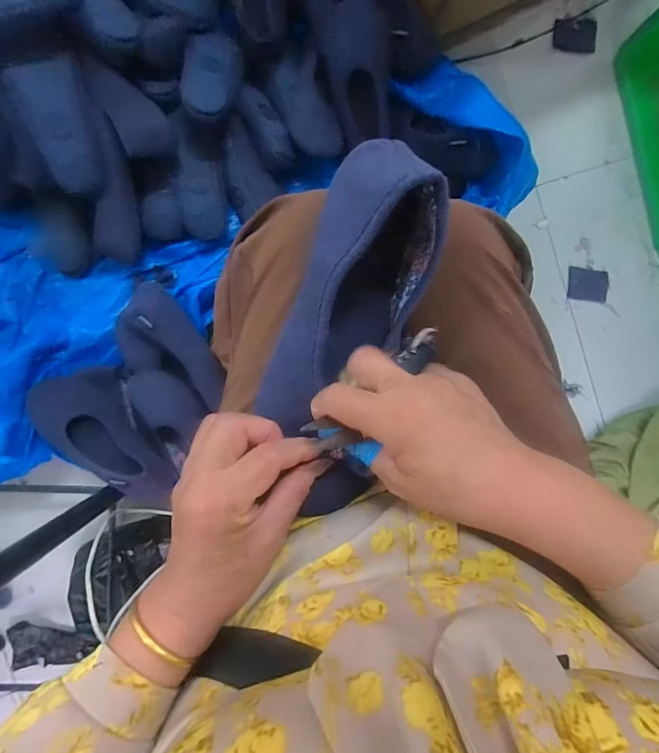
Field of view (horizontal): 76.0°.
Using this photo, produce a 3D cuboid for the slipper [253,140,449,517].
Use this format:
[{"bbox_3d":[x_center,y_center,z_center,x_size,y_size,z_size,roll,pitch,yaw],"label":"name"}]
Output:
[{"bbox_3d":[0.012,-0.033,0.284,0.082,0.081,0.227,16,97,-5],"label":"slipper"}]

